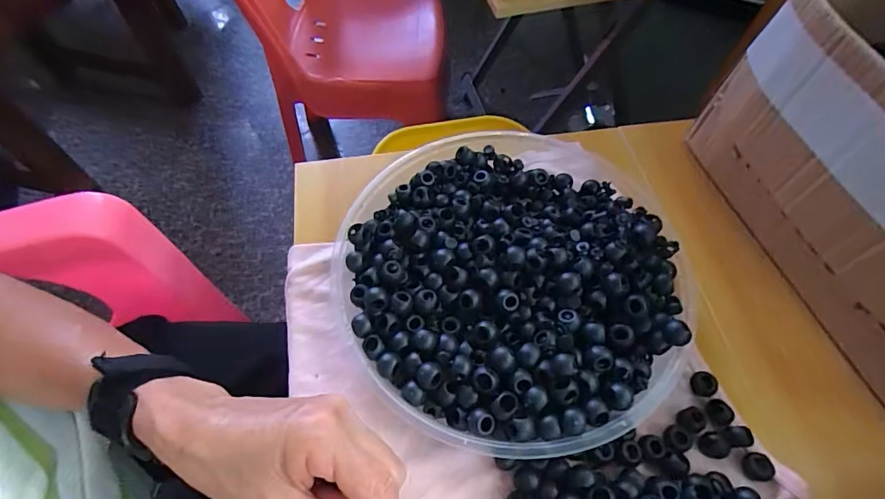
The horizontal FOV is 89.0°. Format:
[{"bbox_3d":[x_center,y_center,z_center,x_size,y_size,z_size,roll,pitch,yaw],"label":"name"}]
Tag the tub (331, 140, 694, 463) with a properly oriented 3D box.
[{"bbox_3d":[0.045,0.012,0.314,0.228,0.044,0.234,-7,60,-5],"label":"tub"}]

